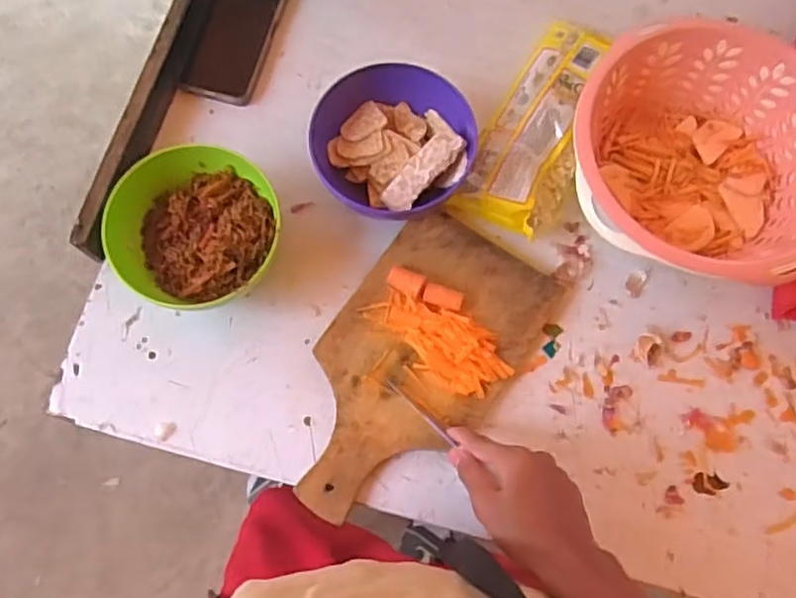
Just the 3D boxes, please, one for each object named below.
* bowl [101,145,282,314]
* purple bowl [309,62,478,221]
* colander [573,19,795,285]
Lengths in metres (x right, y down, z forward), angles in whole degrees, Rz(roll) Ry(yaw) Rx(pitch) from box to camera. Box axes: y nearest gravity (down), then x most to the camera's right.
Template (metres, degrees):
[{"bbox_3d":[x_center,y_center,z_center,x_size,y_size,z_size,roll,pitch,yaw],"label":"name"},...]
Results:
[{"bbox_3d":[-0.184,-0.065,0.630,0.141,0.078,0.139,0,74,0],"label":"bowl"},{"bbox_3d":[-0.007,-0.142,0.650,0.141,0.074,0.139,0,74,0],"label":"purple bowl"},{"bbox_3d":[0.279,-0.127,0.639,0.234,0.104,0.232,0,74,0],"label":"colander"}]

